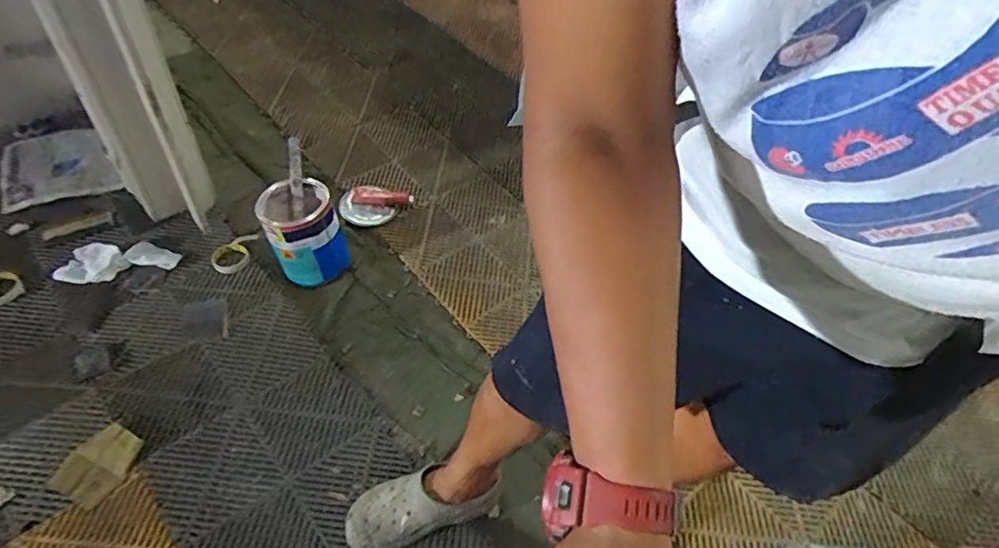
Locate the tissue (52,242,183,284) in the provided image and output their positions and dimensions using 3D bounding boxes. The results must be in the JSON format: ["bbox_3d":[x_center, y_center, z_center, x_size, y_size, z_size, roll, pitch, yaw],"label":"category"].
[{"bbox_3d":[-0.907,-0.032,1.408,0.256,0.020,0.116,0,47,-6],"label":"tissue"}]

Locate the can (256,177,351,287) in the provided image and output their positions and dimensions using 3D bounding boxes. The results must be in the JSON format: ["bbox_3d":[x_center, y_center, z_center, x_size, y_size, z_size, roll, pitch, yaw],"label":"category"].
[{"bbox_3d":[-0.469,-0.099,1.409,0.166,0.205,0.178,3,49,-3],"label":"can"}]

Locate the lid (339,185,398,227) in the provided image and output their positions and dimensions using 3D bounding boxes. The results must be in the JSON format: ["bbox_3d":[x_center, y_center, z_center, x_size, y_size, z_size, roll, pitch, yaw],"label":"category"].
[{"bbox_3d":[-0.365,-0.190,1.625,0.146,0.012,0.138,8,54,-12],"label":"lid"}]

